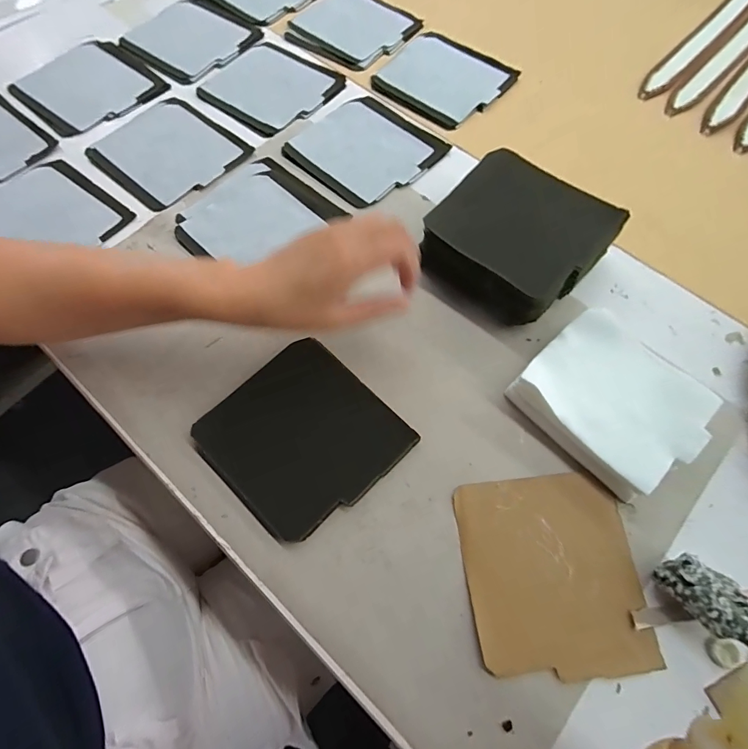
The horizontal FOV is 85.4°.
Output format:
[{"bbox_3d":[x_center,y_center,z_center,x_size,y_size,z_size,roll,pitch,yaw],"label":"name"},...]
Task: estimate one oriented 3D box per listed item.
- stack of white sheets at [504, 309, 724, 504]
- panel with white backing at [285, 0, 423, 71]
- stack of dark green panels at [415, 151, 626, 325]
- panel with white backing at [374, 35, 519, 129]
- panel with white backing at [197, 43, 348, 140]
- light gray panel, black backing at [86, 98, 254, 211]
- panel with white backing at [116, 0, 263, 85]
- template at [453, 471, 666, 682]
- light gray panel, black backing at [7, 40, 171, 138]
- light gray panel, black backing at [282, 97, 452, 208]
[{"bbox_3d":[0.193,0.023,0.335,0.128,0.034,0.108,43,72,15],"label":"stack of white sheets"},{"bbox_3d":[-0.029,-0.470,0.544,0.145,0.010,0.137,42,72,14],"label":"panel with white backing"},{"bbox_3d":[0.133,-0.128,0.385,0.139,0.056,0.132,38,71,13],"label":"stack of dark green panels"},{"bbox_3d":[0.086,-0.368,0.505,0.146,0.013,0.130,35,71,12],"label":"panel with white backing"},{"bbox_3d":[-0.126,-0.358,0.501,0.139,0.010,0.134,37,71,12],"label":"panel with white backing"},{"bbox_3d":[-0.233,-0.256,0.460,0.144,0.009,0.132,39,72,13],"label":"light gray panel, black backing"},{"bbox_3d":[-0.241,-0.447,0.533,0.144,0.012,0.139,39,71,13],"label":"panel with white backing"},{"bbox_3d":[0.132,0.146,0.302,0.125,0.005,0.132,-6,68,-4],"label":"template"},{"bbox_3d":[-0.346,-0.350,0.493,0.135,0.005,0.138,40,72,14],"label":"light gray panel, black backing"},{"bbox_3d":[-0.010,-0.259,0.467,0.145,0.012,0.133,39,71,13],"label":"light gray panel, black backing"}]

